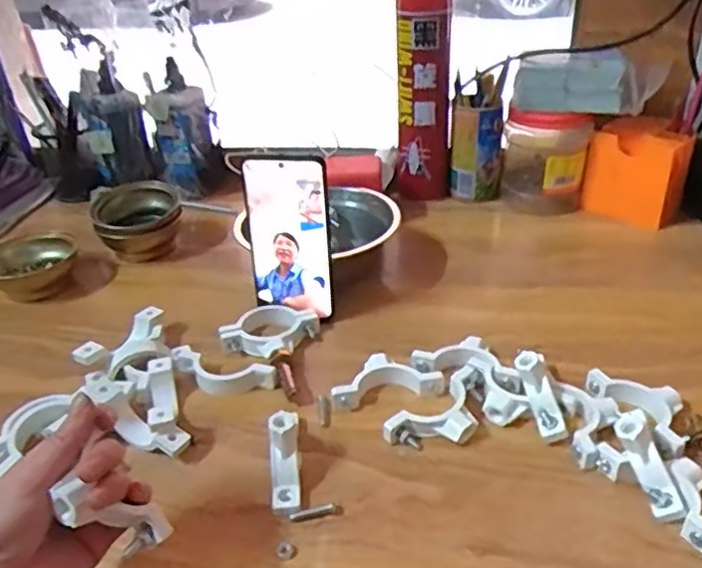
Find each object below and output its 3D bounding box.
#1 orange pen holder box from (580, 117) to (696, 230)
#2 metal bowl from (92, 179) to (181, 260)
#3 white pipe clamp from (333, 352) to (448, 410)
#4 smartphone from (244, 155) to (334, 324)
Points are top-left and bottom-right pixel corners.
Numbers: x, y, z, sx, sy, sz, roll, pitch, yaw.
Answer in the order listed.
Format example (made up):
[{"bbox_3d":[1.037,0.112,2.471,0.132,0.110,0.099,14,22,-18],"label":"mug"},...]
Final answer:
[{"bbox_3d":[0.332,-0.132,0.750,0.099,0.100,0.066,25,42,39],"label":"orange pen holder box"},{"bbox_3d":[-0.246,-0.073,0.751,0.091,0.068,0.094,-3,33,2],"label":"metal bowl"},{"bbox_3d":[0.028,0.076,0.527,0.087,0.017,0.042,-7,33,-5],"label":"white pipe clamp"},{"bbox_3d":[-0.055,-0.041,0.580,0.072,0.149,0.011,5,28,10],"label":"smartphone"}]

